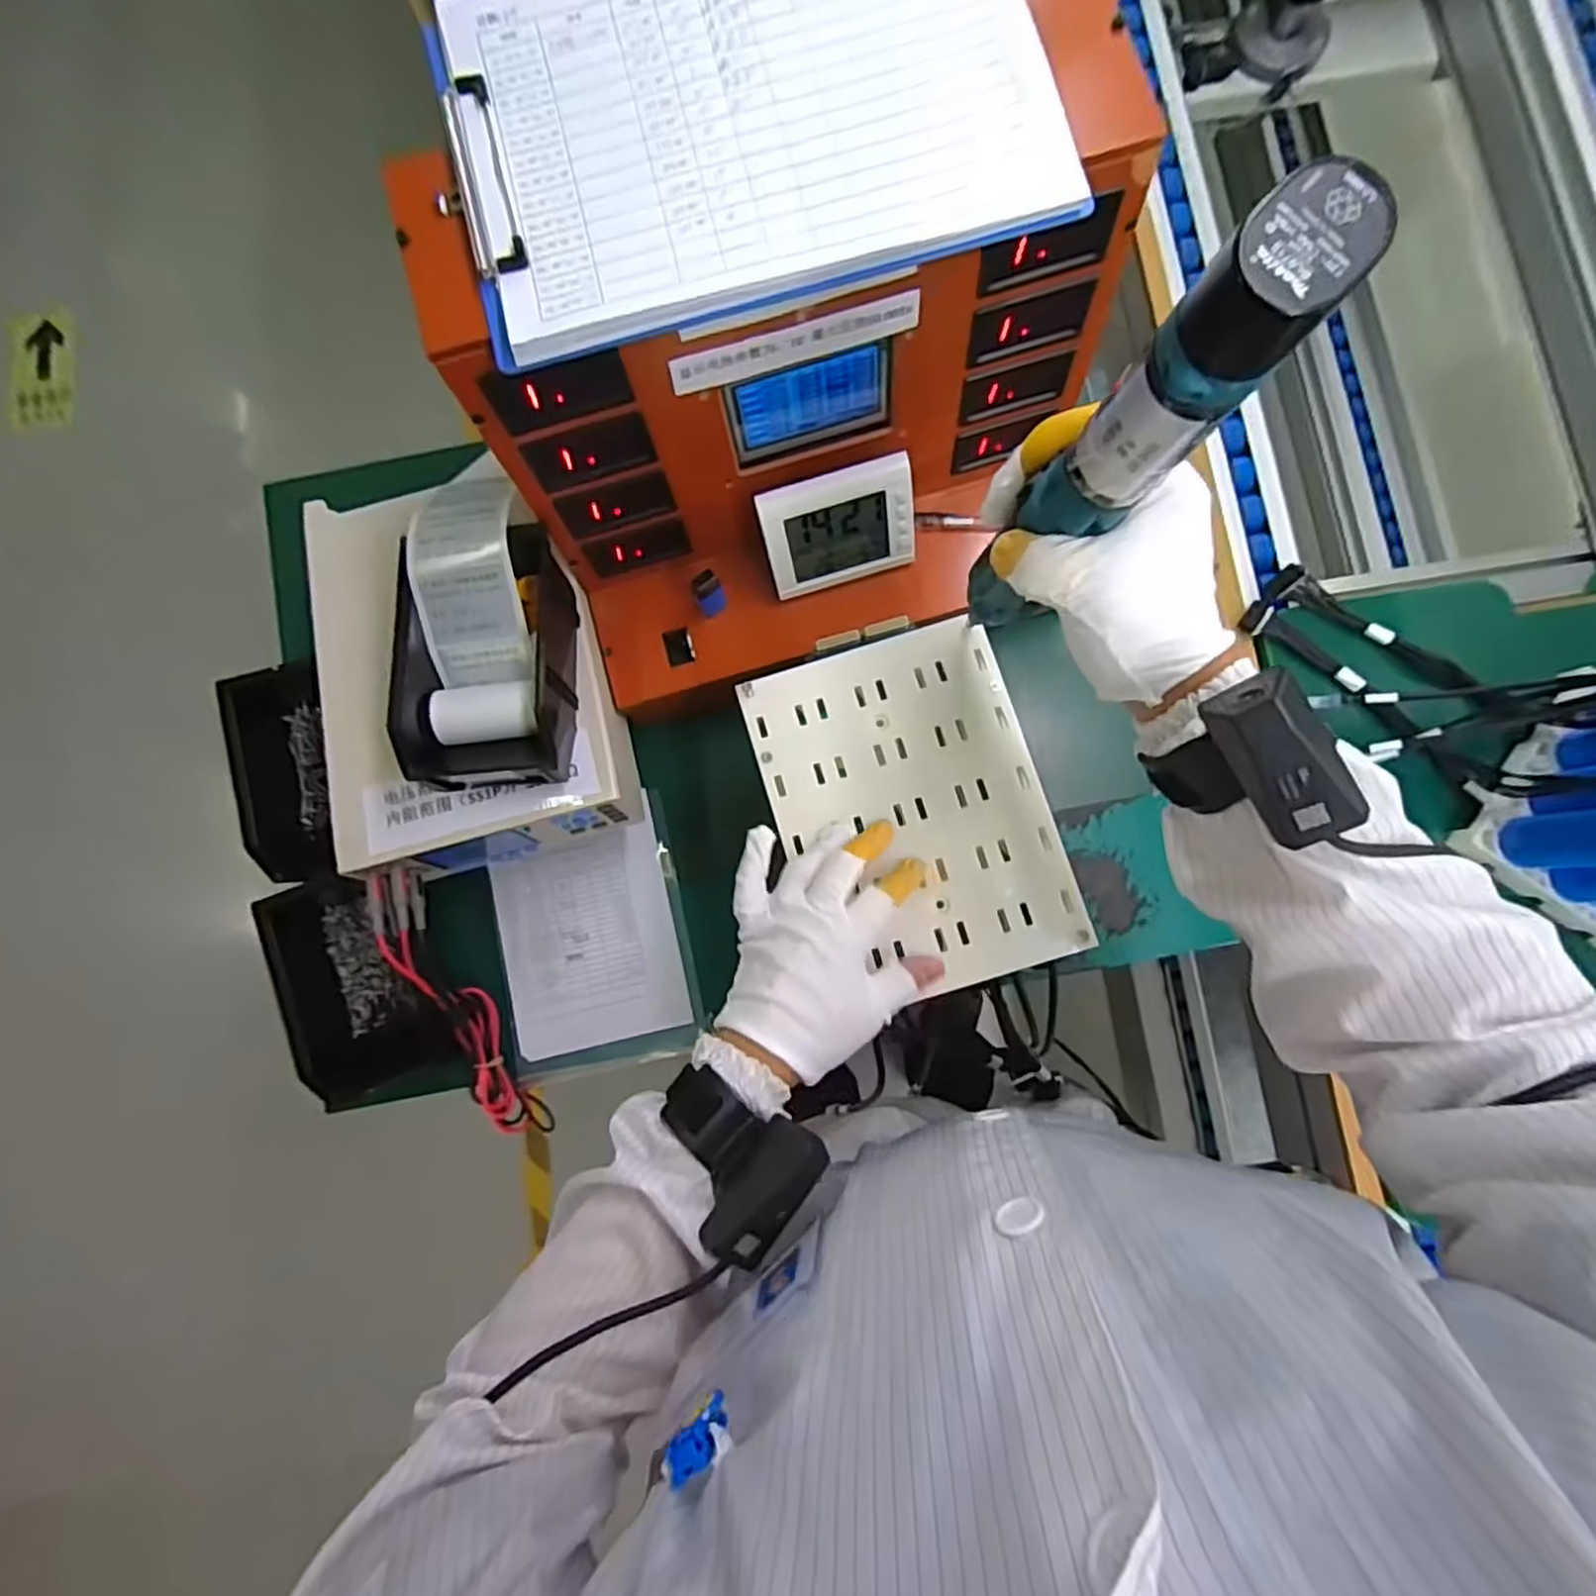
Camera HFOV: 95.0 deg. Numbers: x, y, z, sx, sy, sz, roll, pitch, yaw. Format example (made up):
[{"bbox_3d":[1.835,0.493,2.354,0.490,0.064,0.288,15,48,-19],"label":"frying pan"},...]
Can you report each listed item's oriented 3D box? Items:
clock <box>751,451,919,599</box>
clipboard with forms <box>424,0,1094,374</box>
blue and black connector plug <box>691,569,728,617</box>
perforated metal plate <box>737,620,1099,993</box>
[{"bbox_3d":[0.028,-0.202,0.549,0.112,0.092,0.029,-16,55,0],"label":"clock"},{"bbox_3d":[-0.030,-0.366,0.388,0.307,0.028,0.219,-13,82,1],"label":"clipboard with forms"},{"bbox_3d":[-0.067,-0.156,0.555,0.013,0.046,0.022,39,86,12],"label":"blue and black connector plug"},{"bbox_3d":[0.075,0.007,0.485,0.172,0.011,0.232,-17,82,0],"label":"perforated metal plate"}]

